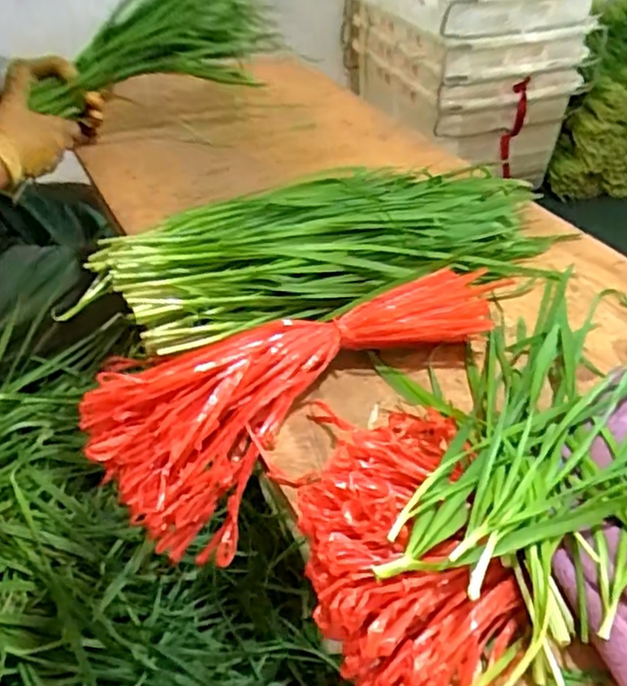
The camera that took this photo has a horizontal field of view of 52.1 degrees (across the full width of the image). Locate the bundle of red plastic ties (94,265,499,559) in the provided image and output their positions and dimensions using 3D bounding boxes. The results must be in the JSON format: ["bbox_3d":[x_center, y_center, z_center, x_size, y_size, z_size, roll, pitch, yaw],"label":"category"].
[{"bbox_3d":[-0.010,0.031,0.523,0.334,0.087,0.126,-30,50,-29],"label":"bundle of red plastic ties"}]

